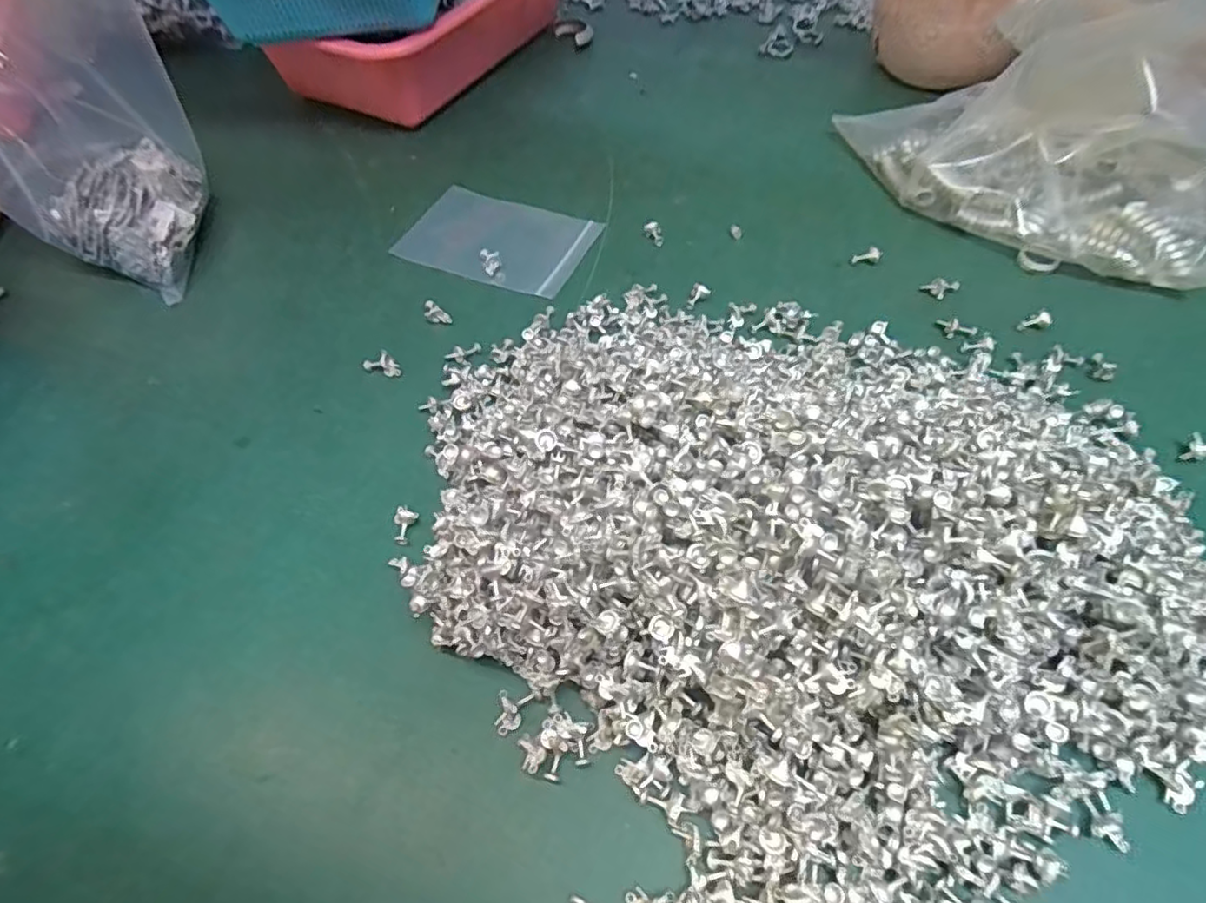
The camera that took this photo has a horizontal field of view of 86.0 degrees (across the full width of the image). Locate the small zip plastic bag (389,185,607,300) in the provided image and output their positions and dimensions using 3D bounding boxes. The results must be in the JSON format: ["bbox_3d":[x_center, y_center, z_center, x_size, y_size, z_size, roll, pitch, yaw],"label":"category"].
[{"bbox_3d":[-0.069,-0.144,0.434,0.120,0.009,0.082,18,59,15],"label":"small zip plastic bag"}]

